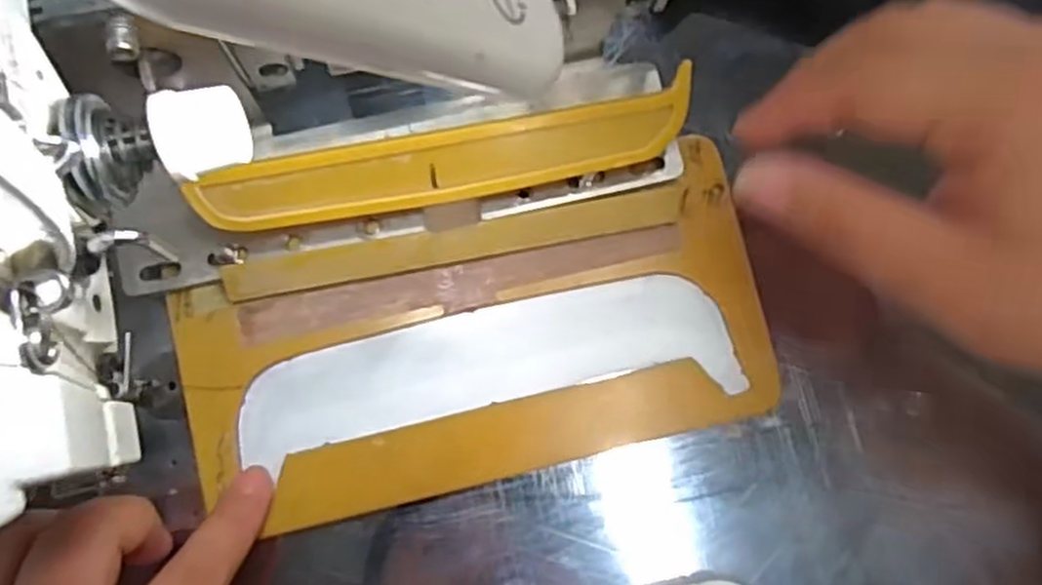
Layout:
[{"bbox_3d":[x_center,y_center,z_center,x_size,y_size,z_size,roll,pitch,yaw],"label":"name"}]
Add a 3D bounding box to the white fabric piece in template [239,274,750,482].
[{"bbox_3d":[-0.013,0.030,0.307,0.191,0.006,0.048,-12,82,-5],"label":"white fabric piece in template"}]

